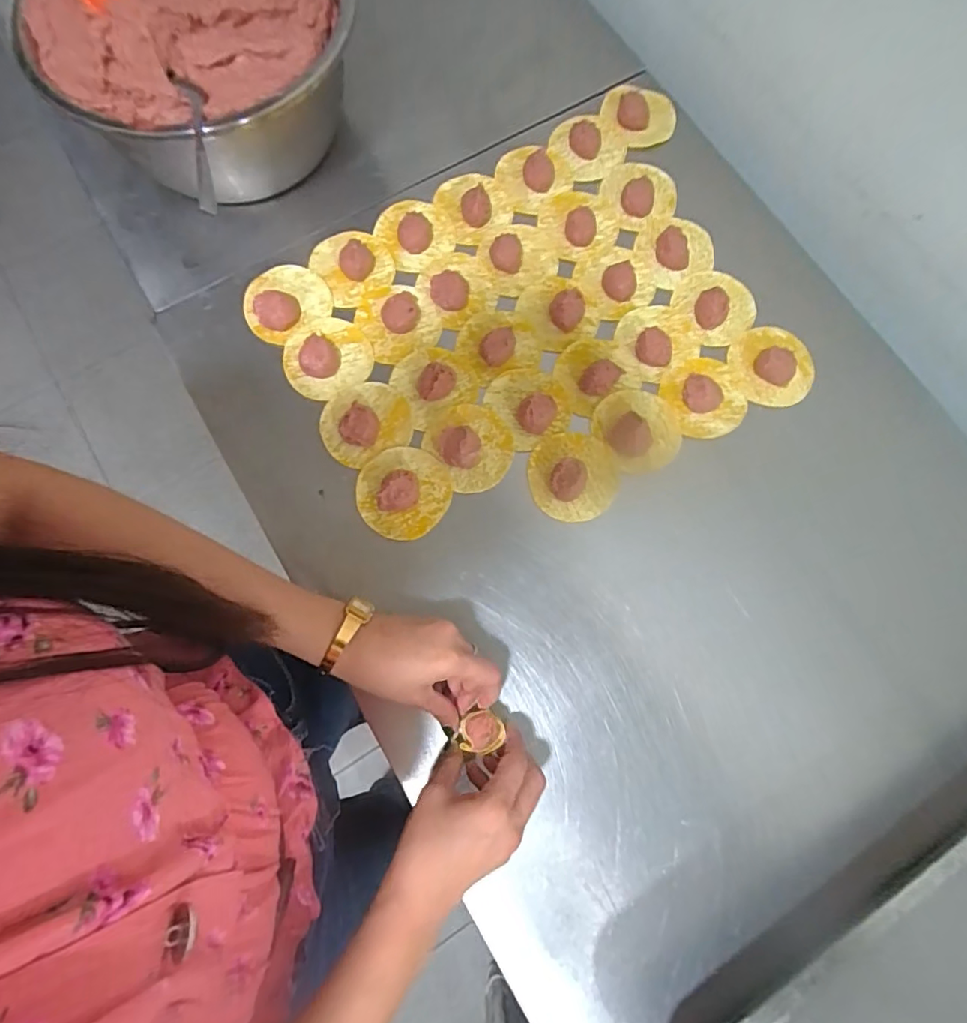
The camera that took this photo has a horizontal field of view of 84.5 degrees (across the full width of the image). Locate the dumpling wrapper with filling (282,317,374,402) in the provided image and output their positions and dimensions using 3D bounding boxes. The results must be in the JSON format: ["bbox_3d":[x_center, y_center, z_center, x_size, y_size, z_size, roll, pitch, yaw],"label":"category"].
[{"bbox_3d":[-0.149,-0.150,0.503,0.082,0.027,0.076,0,77,0],"label":"dumpling wrapper with filling"}]

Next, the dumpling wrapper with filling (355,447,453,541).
[{"bbox_3d":[-0.074,-0.020,0.481,0.085,0.025,0.084,0,77,0],"label":"dumpling wrapper with filling"}]

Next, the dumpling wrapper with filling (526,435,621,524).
[{"bbox_3d":[0.083,-0.035,0.483,0.081,0.022,0.082,0,77,0],"label":"dumpling wrapper with filling"}]

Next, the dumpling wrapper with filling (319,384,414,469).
[{"bbox_3d":[-0.112,-0.086,0.499,0.084,0.021,0.073,-28,79,-6],"label":"dumpling wrapper with filling"}]

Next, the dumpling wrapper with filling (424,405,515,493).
[{"bbox_3d":[-0.010,-0.064,0.487,0.074,0.025,0.083,-35,80,-7],"label":"dumpling wrapper with filling"}]

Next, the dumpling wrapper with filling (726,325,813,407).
[{"bbox_3d":[0.280,-0.142,0.509,0.077,0.021,0.080,0,77,0],"label":"dumpling wrapper with filling"}]

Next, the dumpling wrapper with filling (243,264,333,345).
[{"bbox_3d":[-0.192,-0.205,0.517,0.084,0.018,0.067,-32,79,-7],"label":"dumpling wrapper with filling"}]

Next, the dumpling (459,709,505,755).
[{"bbox_3d":[-0.001,0.172,0.414,0.034,0.019,0.027,-18,78,-4],"label":"dumpling"}]

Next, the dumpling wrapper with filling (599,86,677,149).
[{"bbox_3d":[0.167,-0.427,0.573,0.078,0.010,0.066,17,78,4],"label":"dumpling wrapper with filling"}]

